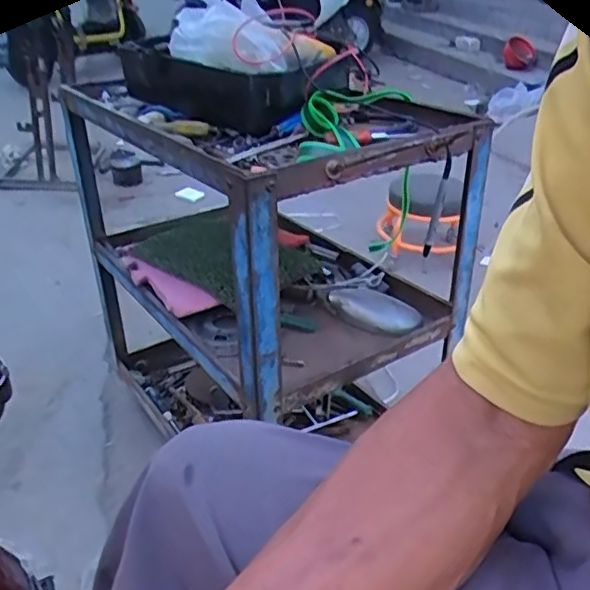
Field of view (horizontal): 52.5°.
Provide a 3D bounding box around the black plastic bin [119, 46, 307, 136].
[{"bbox_3d":[-0.141,-0.322,0.918,0.086,0.089,0.359,-26,41,-38],"label":"black plastic bin"}]

